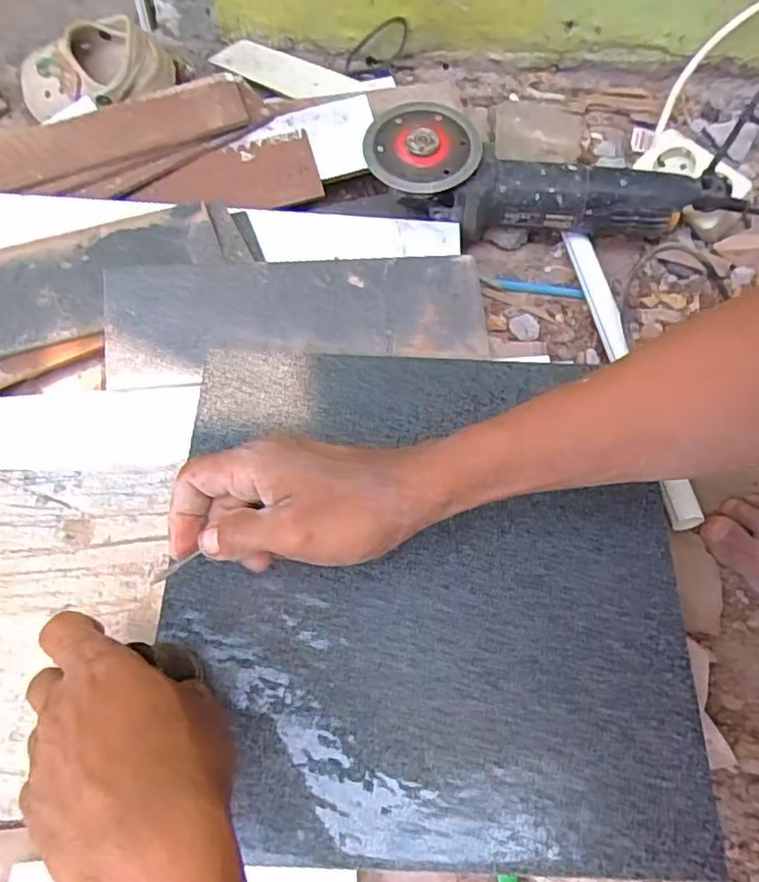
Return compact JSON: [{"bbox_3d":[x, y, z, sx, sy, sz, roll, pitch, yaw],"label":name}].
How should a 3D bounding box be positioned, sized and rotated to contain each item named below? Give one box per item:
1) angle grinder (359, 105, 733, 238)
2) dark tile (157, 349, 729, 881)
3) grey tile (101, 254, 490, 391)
[{"bbox_3d":[0.141,-0.222,0.577,0.305,0.101,0.084,6,62,2],"label":"angle grinder"},{"bbox_3d":[0.028,0.075,0.372,0.286,0.012,0.290,2,62,0],"label":"dark tile"},{"bbox_3d":[-0.061,-0.100,0.505,0.293,0.006,0.093,-6,81,-9],"label":"grey tile"}]

